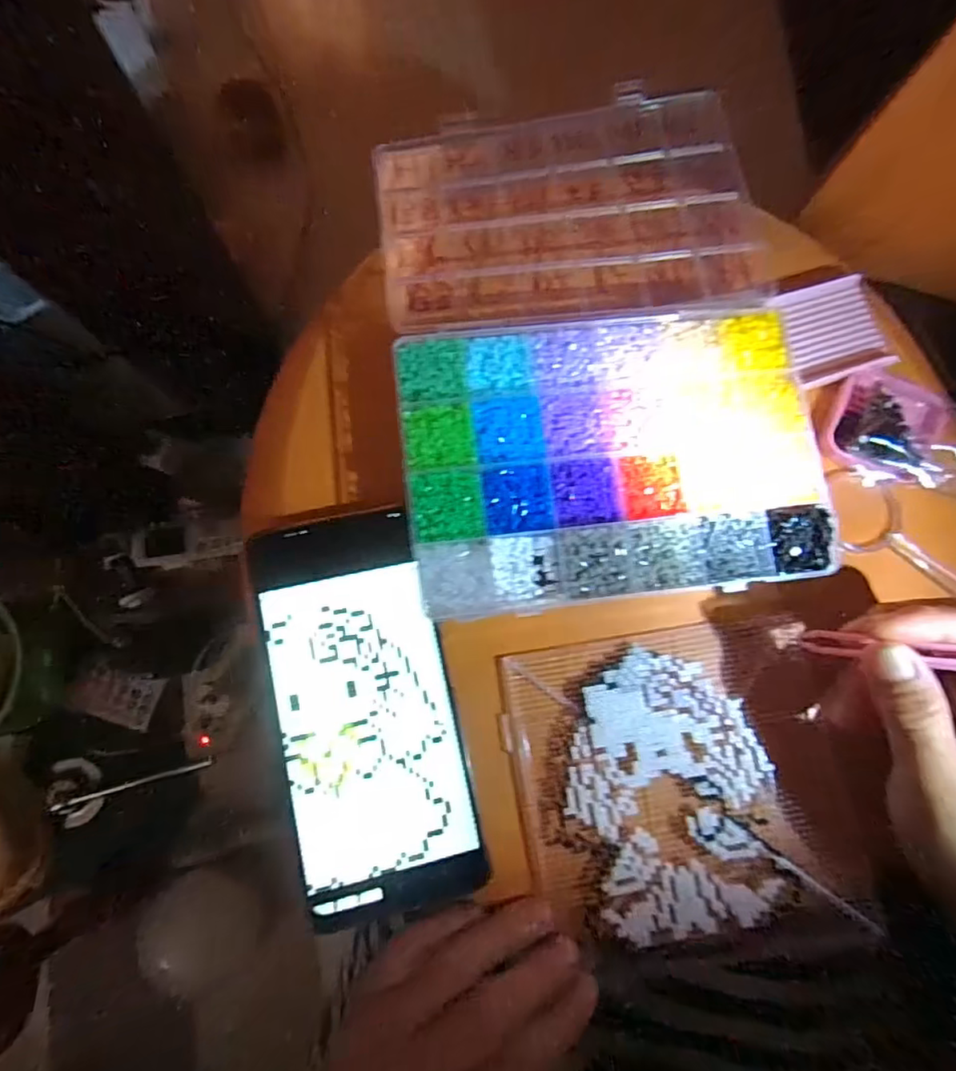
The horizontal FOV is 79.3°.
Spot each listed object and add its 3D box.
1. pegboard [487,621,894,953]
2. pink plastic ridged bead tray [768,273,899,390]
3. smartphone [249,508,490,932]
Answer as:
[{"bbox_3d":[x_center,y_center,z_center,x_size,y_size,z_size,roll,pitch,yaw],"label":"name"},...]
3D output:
[{"bbox_3d":[0.091,0.110,0.258,0.145,0.008,0.133,-6,76,-3],"label":"pegboard"},{"bbox_3d":[0.184,-0.107,0.302,0.045,0.009,0.055,-15,77,7],"label":"pink plastic ridged bead tray"},{"bbox_3d":[-0.048,0.072,0.249,0.073,0.004,0.165,-12,80,-8],"label":"smartphone"}]

